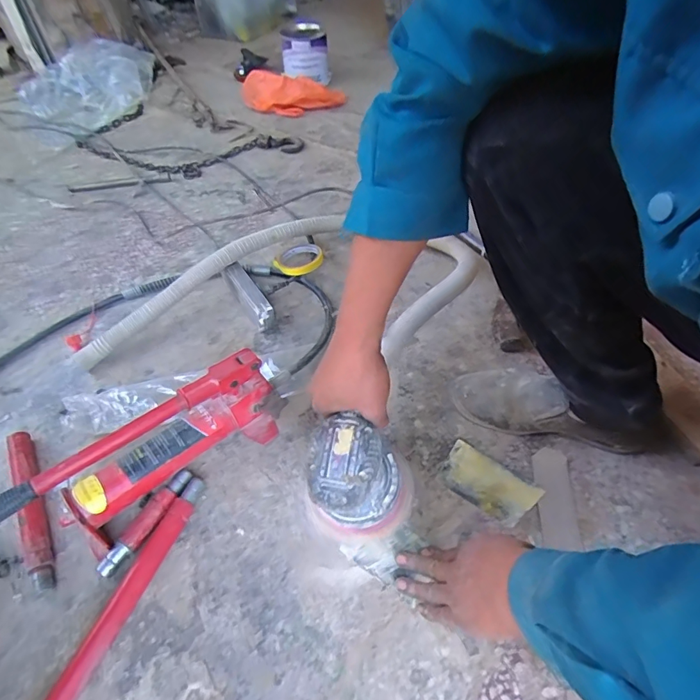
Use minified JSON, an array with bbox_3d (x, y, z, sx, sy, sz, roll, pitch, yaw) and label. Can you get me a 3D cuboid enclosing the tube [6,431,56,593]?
[{"bbox_3d":[-0.429,0.206,0.591,0.038,0.032,0.237,-28,56,-18],"label":"tube"}]

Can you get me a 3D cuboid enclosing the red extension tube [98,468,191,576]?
[{"bbox_3d":[-0.263,0.224,0.578,0.028,0.024,0.148,27,58,22],"label":"red extension tube"}]

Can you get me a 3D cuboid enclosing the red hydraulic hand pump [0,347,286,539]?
[{"bbox_3d":[-0.266,0.137,0.570,0.380,0.139,0.089,-34,58,-22],"label":"red hydraulic hand pump"}]

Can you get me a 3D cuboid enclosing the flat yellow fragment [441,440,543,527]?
[{"bbox_3d":[0.191,0.185,0.612,0.126,0.005,0.071,29,59,23],"label":"flat yellow fragment"}]

